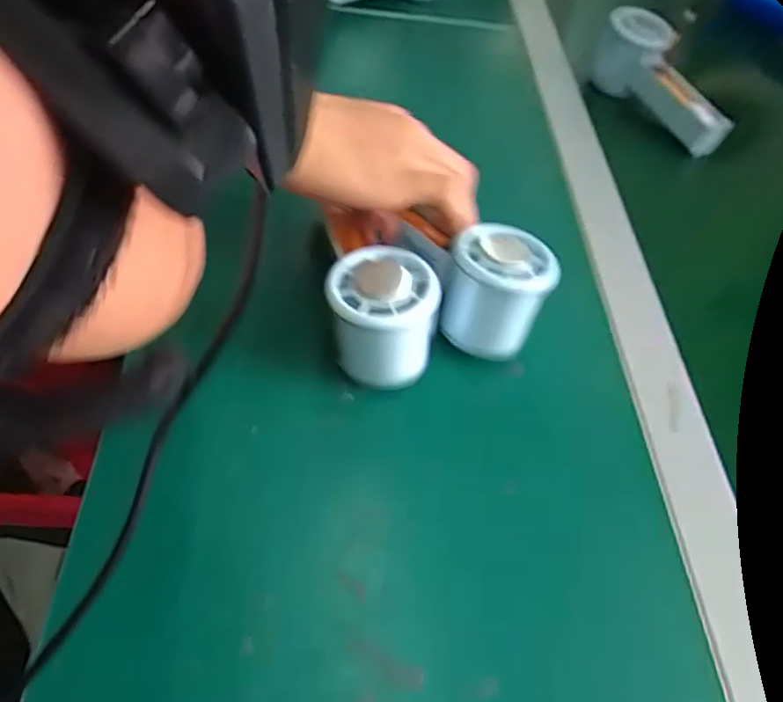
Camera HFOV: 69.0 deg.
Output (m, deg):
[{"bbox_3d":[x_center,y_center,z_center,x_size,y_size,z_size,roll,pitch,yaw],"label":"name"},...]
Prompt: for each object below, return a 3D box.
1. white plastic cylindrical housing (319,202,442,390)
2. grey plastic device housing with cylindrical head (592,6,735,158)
[{"bbox_3d":[-0.004,-0.018,0.310,0.056,0.058,0.056,1,55,-2],"label":"white plastic cylindrical housing"},{"bbox_3d":[0.232,-0.234,0.505,0.062,0.061,0.147,-30,79,-21],"label":"grey plastic device housing with cylindrical head"}]

